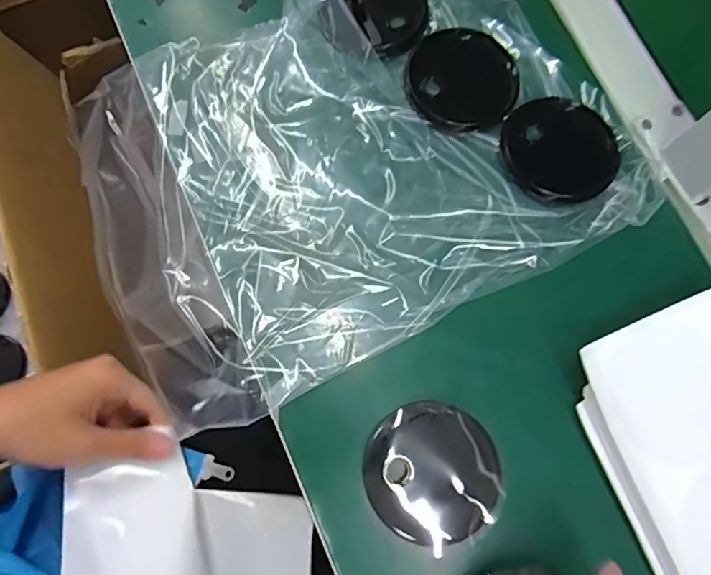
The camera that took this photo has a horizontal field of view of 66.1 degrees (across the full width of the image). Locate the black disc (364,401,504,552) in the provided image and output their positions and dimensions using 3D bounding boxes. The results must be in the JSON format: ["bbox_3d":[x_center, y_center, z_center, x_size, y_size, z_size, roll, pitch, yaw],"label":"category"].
[{"bbox_3d":[0.044,0.108,0.317,0.074,0.012,0.077,0,76,0],"label":"black disc"}]

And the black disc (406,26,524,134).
[{"bbox_3d":[0.072,-0.141,0.371,0.074,0.007,0.072,0,76,0],"label":"black disc"}]

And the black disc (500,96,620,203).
[{"bbox_3d":[0.136,-0.092,0.364,0.071,0.004,0.075,0,76,0],"label":"black disc"}]

